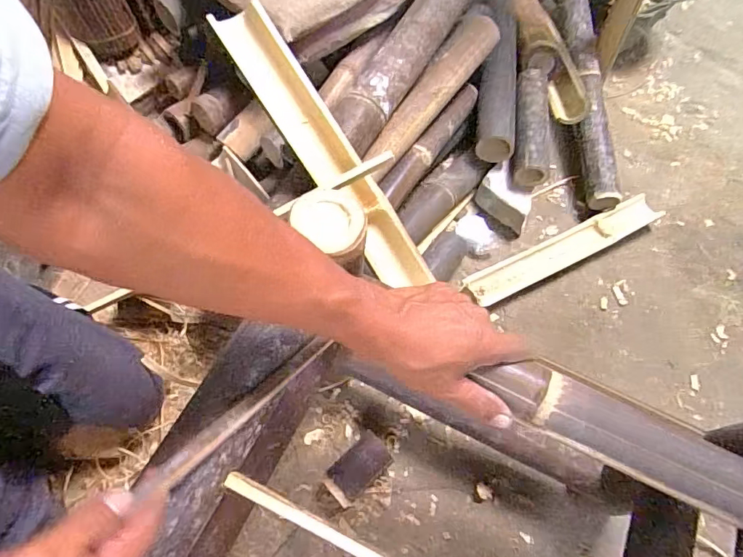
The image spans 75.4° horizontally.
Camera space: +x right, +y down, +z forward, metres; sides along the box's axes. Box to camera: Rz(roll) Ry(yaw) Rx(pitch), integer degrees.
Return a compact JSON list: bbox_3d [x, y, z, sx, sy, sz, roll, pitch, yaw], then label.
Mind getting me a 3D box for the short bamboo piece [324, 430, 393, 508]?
[{"bbox_3d":[-0.020,0.286,0.726,0.100,0.055,0.058,-40,72,-20],"label":"short bamboo piece"}]

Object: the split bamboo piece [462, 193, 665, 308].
[{"bbox_3d":[0.379,-0.062,0.923,0.413,0.035,0.069,-23,67,-14],"label":"split bamboo piece"}]

